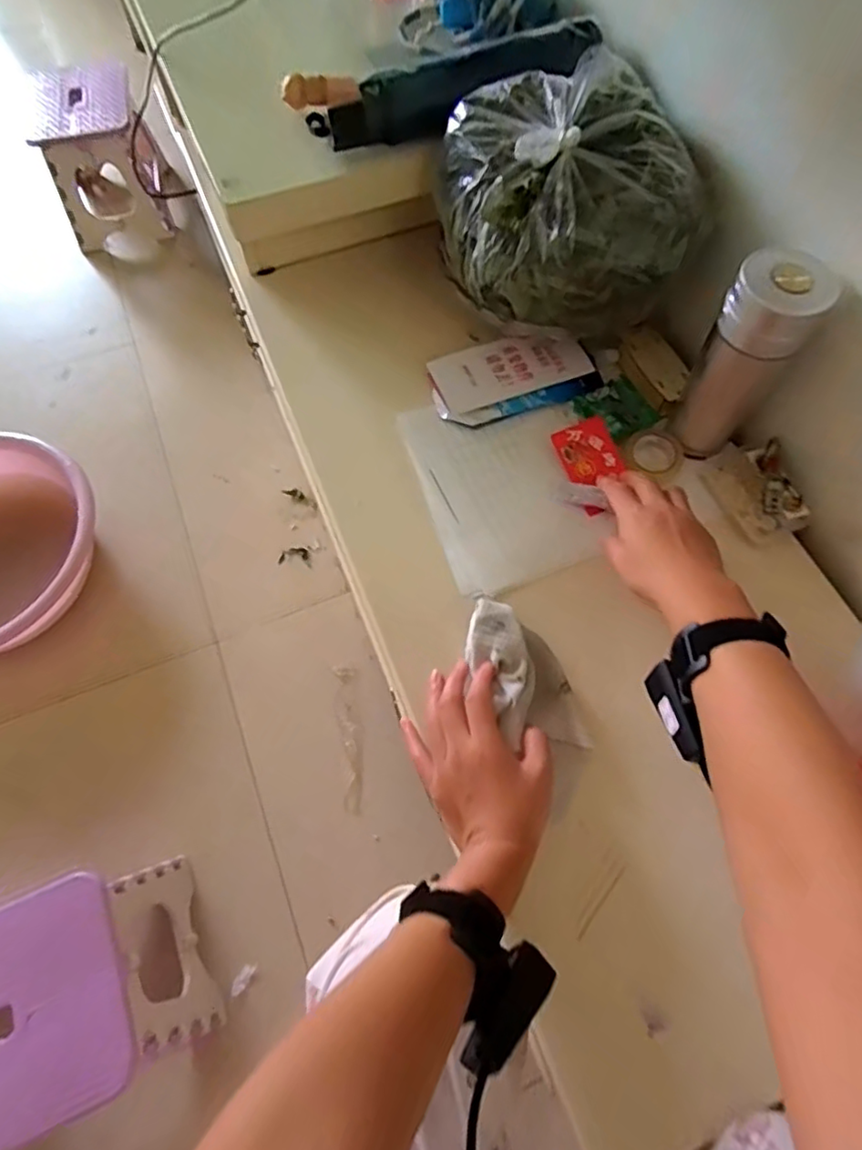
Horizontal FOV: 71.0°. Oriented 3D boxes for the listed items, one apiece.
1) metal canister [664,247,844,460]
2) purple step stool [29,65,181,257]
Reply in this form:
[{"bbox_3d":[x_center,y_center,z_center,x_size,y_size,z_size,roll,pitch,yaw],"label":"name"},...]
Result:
[{"bbox_3d":[0.264,-0.179,0.522,0.070,0.180,0.056,28,68,12],"label":"metal canister"},{"bbox_3d":[-0.612,-0.771,1.132,0.179,0.214,0.232,-12,66,-6],"label":"purple step stool"}]

